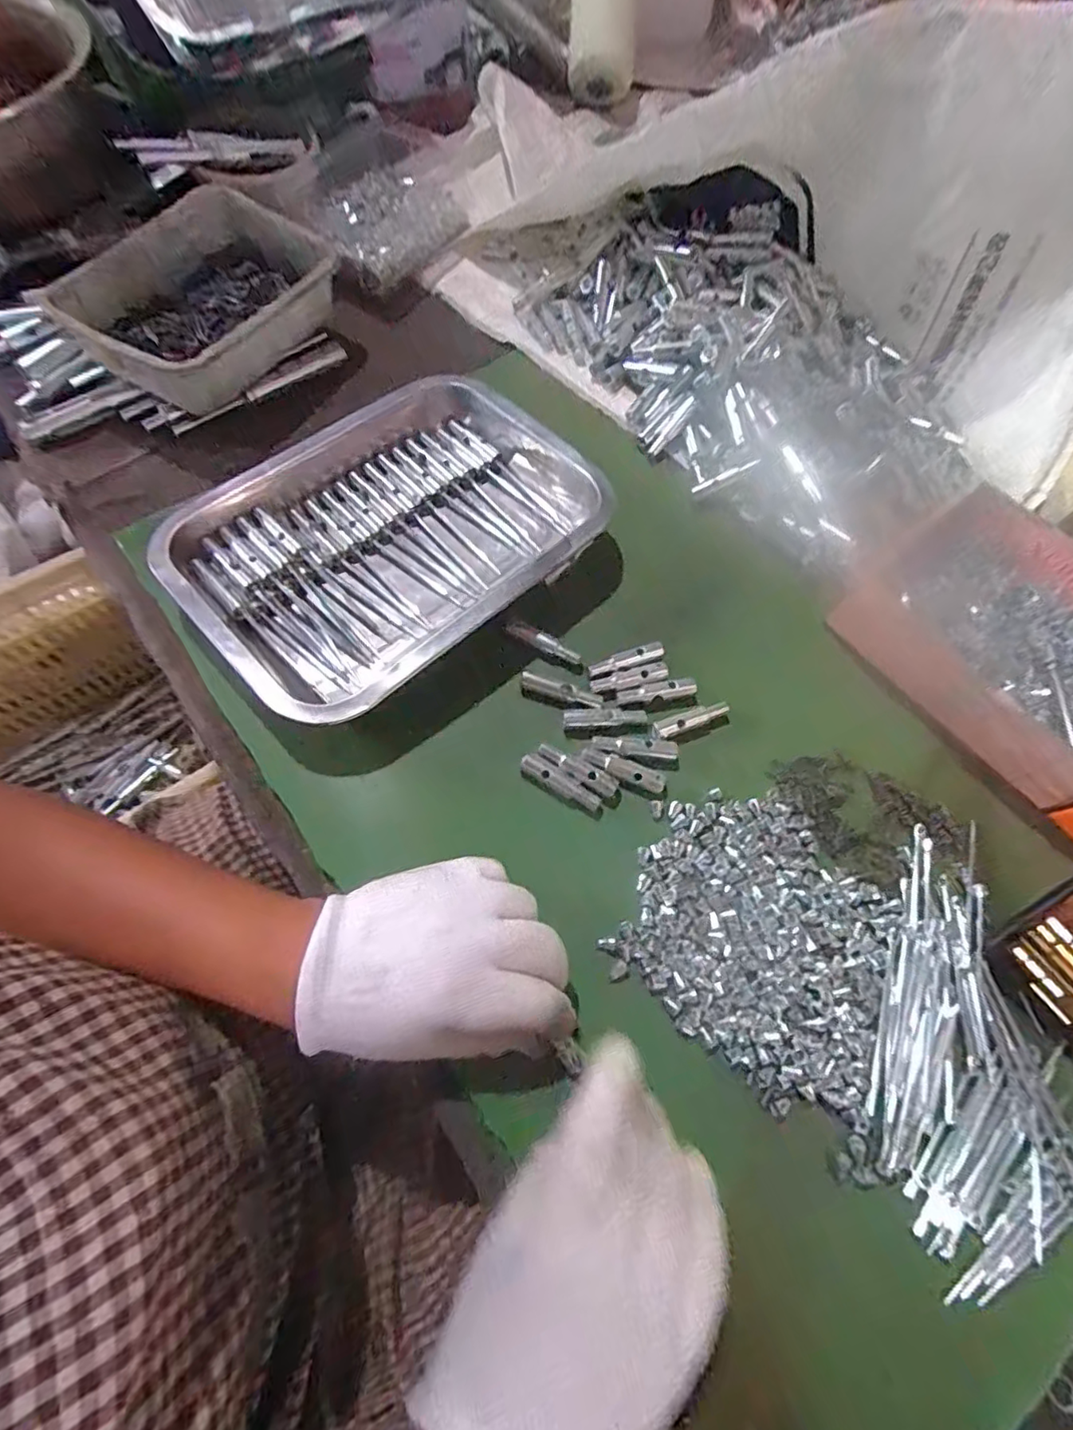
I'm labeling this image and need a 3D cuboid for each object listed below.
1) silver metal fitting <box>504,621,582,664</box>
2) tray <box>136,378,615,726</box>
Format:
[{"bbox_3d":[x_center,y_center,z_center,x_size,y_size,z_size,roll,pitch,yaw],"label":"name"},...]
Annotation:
[{"bbox_3d":[0.005,-0.047,0.381,0.050,0.006,0.010,26,71,-5],"label":"silver metal fitting"},{"bbox_3d":[-0.088,-0.122,0.388,0.268,0.035,0.193,-40,75,-18],"label":"tray"}]

